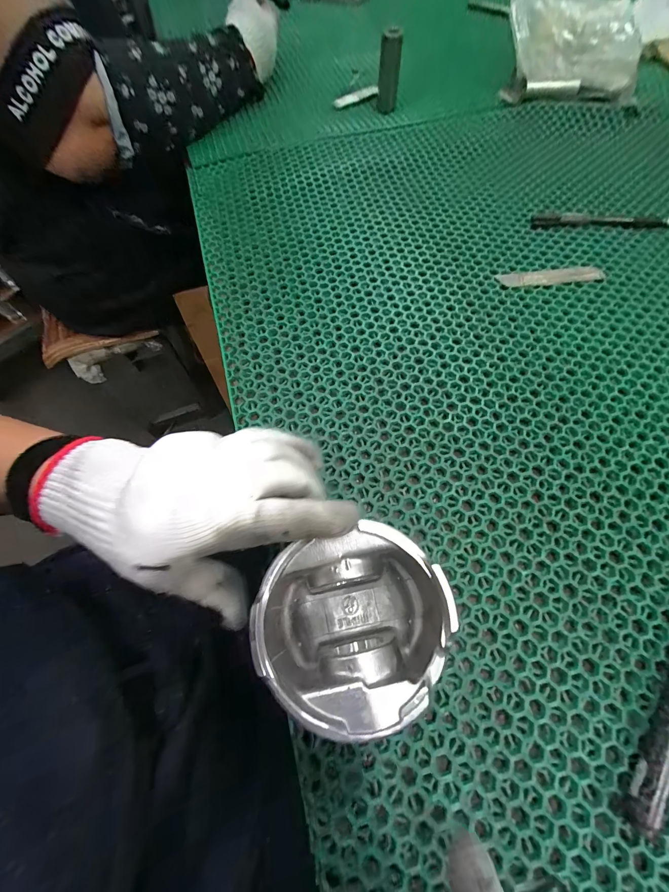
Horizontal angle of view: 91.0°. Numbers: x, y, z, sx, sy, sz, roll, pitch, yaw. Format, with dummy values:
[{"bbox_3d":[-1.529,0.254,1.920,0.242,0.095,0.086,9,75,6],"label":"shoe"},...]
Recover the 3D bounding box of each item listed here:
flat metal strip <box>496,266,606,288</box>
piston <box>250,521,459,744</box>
[{"bbox_3d":[0.222,-0.175,0.337,0.105,0.004,0.022,-6,66,1],"label":"flat metal strip"},{"bbox_3d":[0.011,0.091,0.182,0.090,0.070,0.092,-1,66,3],"label":"piston"}]

